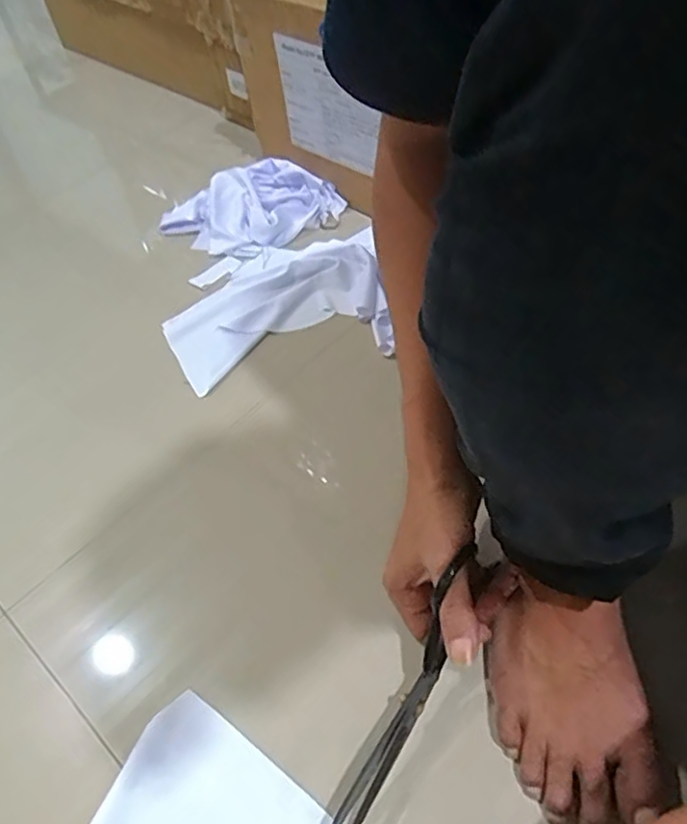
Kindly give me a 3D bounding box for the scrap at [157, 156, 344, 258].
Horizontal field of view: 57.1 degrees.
[{"bbox_3d":[-0.130,-0.287,0.884,0.235,0.054,0.152,-25,51,-14],"label":"scrap"}]

